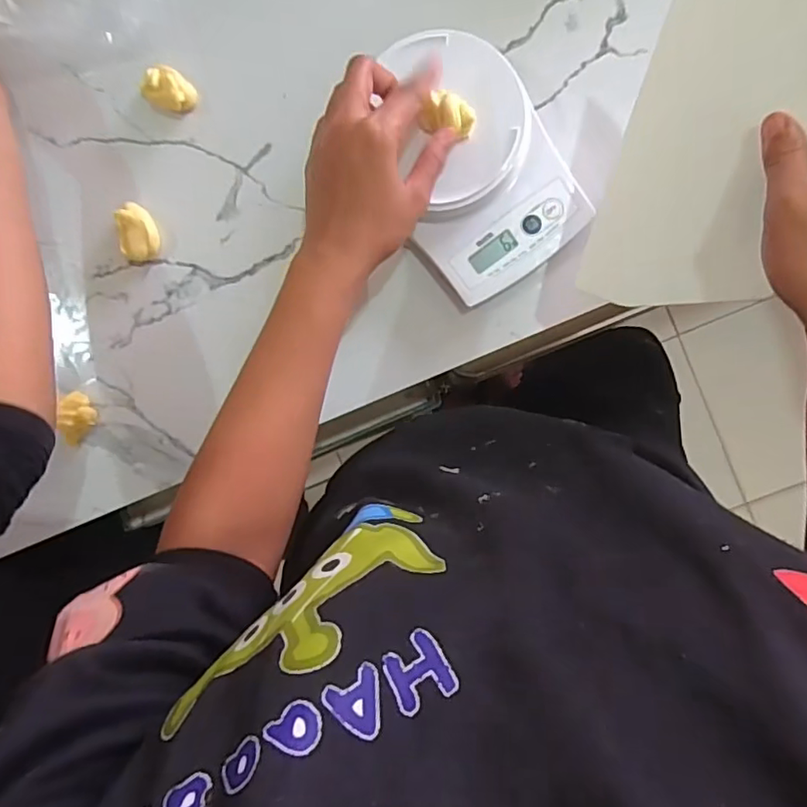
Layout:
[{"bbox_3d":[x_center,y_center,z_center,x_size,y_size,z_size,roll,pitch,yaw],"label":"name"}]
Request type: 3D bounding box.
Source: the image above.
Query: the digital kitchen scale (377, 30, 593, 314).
[{"bbox_3d":[0.047,-0.181,0.430,0.131,0.049,0.188,-34,92,7],"label":"digital kitchen scale"}]

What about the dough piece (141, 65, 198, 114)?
[{"bbox_3d":[-0.188,-0.250,0.451,0.038,0.020,0.031,37,97,0],"label":"dough piece"}]

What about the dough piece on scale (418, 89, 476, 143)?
[{"bbox_3d":[0.032,-0.203,0.397,0.037,0.020,0.026,13,97,3],"label":"dough piece on scale"}]

